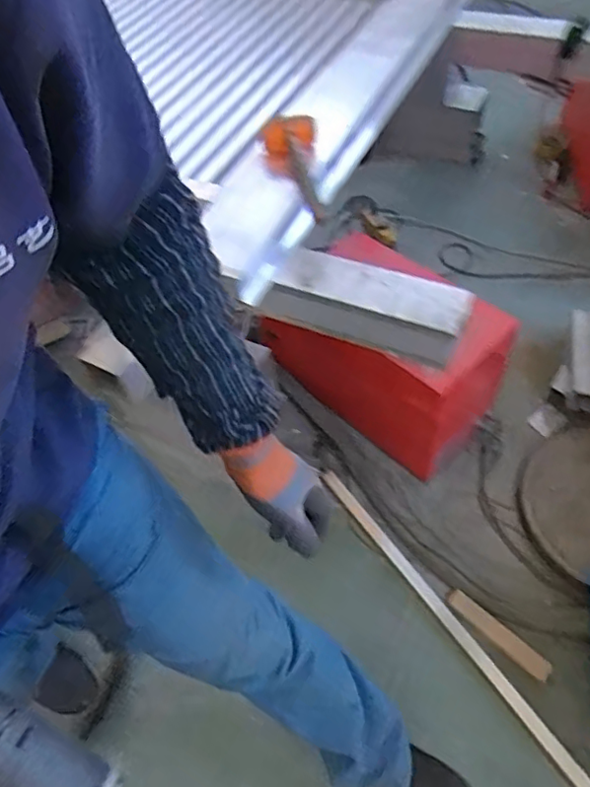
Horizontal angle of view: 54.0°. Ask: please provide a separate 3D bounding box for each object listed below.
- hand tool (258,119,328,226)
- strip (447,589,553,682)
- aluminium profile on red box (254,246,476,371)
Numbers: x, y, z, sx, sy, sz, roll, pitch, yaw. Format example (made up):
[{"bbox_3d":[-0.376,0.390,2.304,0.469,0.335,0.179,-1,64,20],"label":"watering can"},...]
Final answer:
[{"bbox_3d":[-0.003,-0.423,1.085,0.097,0.089,0.259,-9,54,-1],"label":"hand tool"},{"bbox_3d":[0.390,0.459,1.113,0.041,0.012,0.212,-40,60,-21],"label":"strip"},{"bbox_3d":[0.121,-0.154,1.005,0.338,0.108,0.106,19,59,18],"label":"aluminium profile on red box"}]

